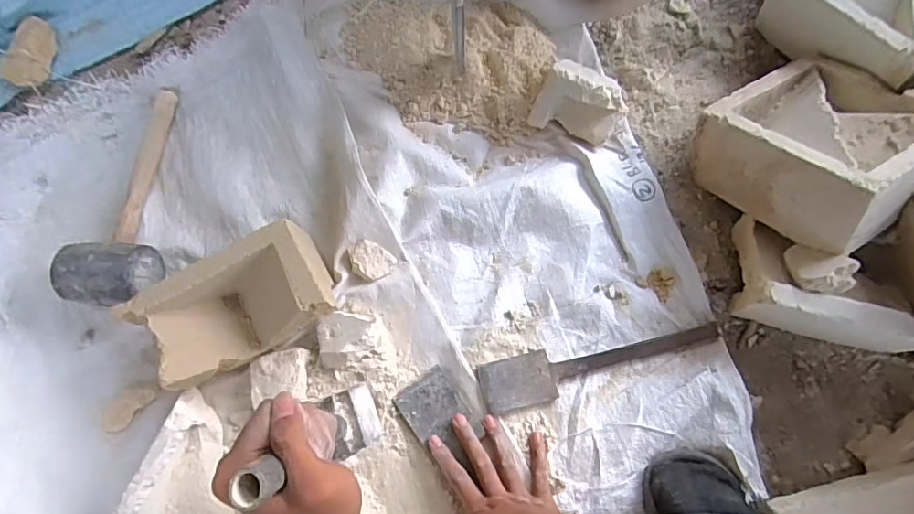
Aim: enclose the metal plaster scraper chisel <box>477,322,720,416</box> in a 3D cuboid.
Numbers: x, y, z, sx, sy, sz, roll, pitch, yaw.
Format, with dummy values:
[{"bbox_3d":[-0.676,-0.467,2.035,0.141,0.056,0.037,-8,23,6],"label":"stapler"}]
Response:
[{"bbox_3d":[0.161,0.115,0.589,0.273,0.012,0.055,-14,72,-4],"label":"metal plaster scraper chisel"}]

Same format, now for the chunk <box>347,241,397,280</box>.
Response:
[{"bbox_3d":[-0.102,0.004,0.615,0.045,0.012,0.052,-43,106,-15],"label":"chunk"}]

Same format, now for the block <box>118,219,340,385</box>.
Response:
[{"bbox_3d":[-0.237,0.058,0.561,0.196,0.088,0.107,-26,73,-7],"label":"block"}]

